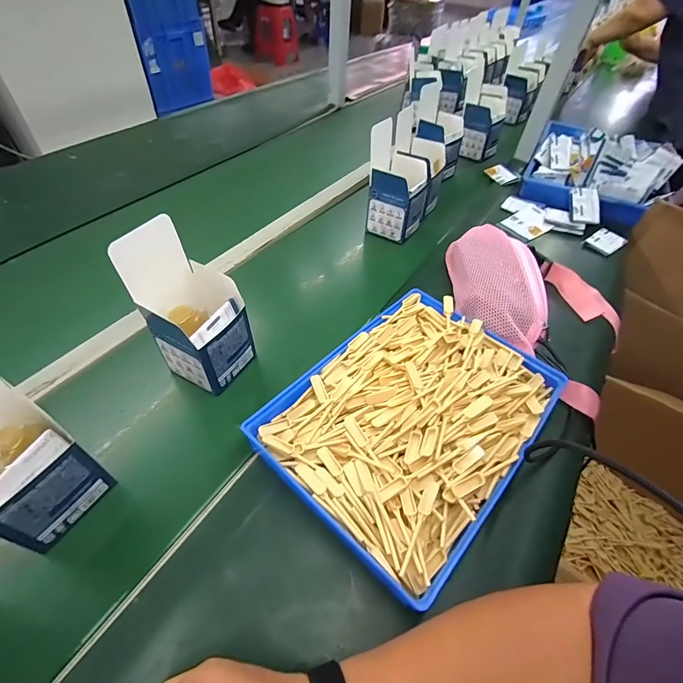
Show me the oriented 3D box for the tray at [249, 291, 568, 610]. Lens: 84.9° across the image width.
[{"bbox_3d":[0.083,0.078,0.430,0.235,0.063,0.309,37,56,25],"label":"tray"}]

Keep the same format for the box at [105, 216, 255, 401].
[{"bbox_3d":[-0.171,-0.030,0.436,0.098,0.184,0.093,31,53,21],"label":"box"}]

